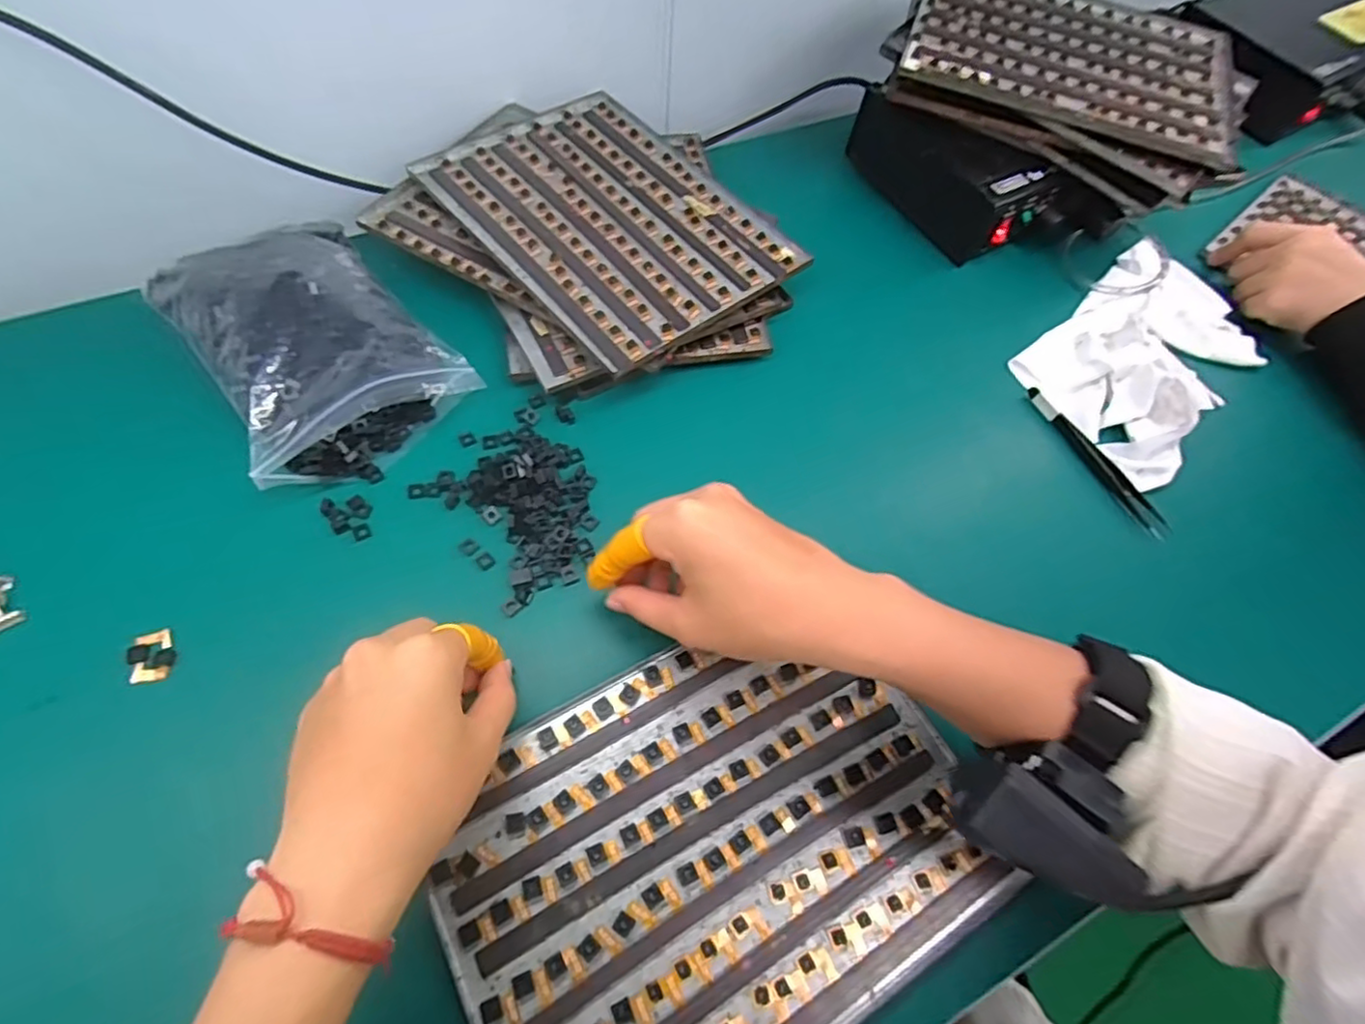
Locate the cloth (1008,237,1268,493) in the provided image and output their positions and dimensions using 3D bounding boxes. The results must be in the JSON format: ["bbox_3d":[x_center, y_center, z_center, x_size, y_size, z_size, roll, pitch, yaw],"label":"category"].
[{"bbox_3d":[0.348,-0.122,0.481,0.215,0.039,0.128,-38,70,-22],"label":"cloth"}]

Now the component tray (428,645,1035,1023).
[{"bbox_3d":[0.014,0.158,0.307,0.236,0.006,0.177,-25,66,-17],"label":"component tray"}]

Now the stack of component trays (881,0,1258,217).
[{"bbox_3d":[0.309,-0.352,0.518,0.264,0.038,0.215,23,62,9],"label":"stack of component trays"}]

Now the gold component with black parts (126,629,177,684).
[{"bbox_3d":[-0.272,0.074,0.330,0.019,0.007,0.025,-23,65,-16],"label":"gold component with black parts"}]

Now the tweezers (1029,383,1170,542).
[{"bbox_3d":[0.281,-0.036,0.439,0.013,0.012,0.125,-22,65,-15],"label":"tweezers"}]

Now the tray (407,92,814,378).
[{"bbox_3d":[-0.056,-0.215,0.473,0.177,0.012,0.250,-35,69,-21],"label":"tray"}]

